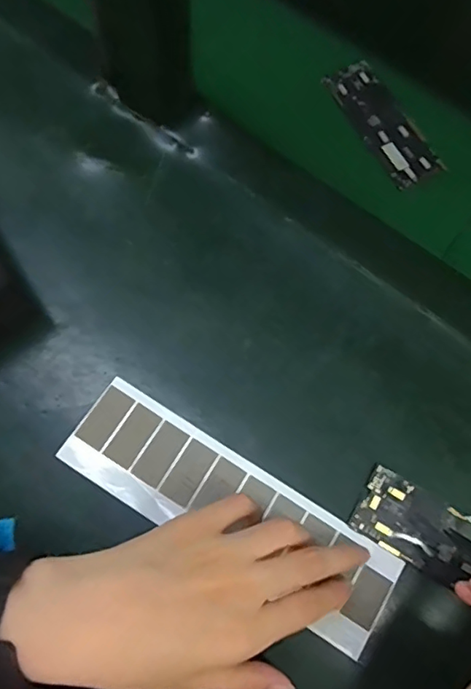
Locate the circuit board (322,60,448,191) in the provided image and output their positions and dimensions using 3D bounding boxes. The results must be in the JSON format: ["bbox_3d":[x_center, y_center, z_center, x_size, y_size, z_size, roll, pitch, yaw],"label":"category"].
[{"bbox_3d":[0.119,-0.179,0.431,0.045,0.004,0.117,-28,75,-8],"label":"circuit board"}]

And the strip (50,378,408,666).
[{"bbox_3d":[-0.004,0.103,0.335,0.217,0.005,0.063,31,72,8],"label":"strip"}]

